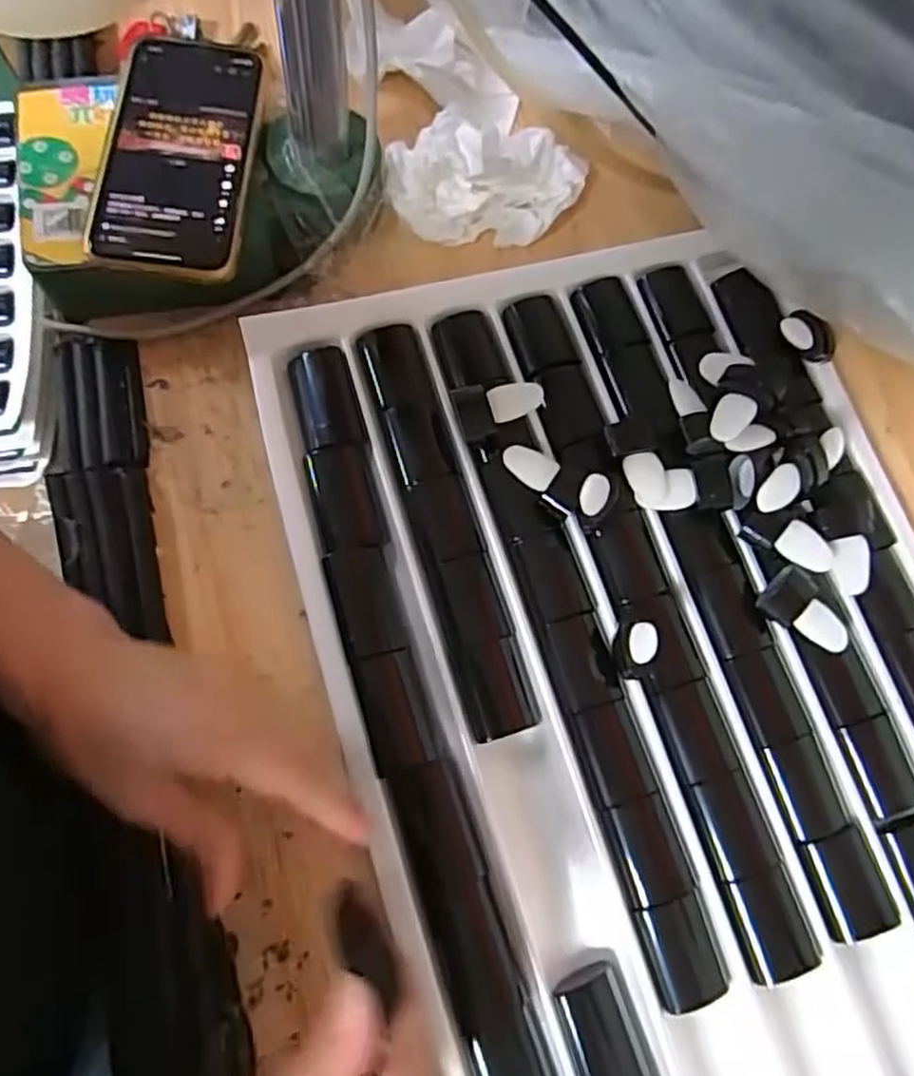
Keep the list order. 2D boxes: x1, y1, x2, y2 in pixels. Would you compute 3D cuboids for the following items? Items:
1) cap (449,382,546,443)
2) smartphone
[{"bbox_3d":[0.023,-0.071,0.390,0.047,0.018,0.028,-18,75,-7],"label":"cap"},{"bbox_3d":[-0.151,-0.206,0.383,0.077,0.010,0.145,3,74,-4],"label":"smartphone"}]

